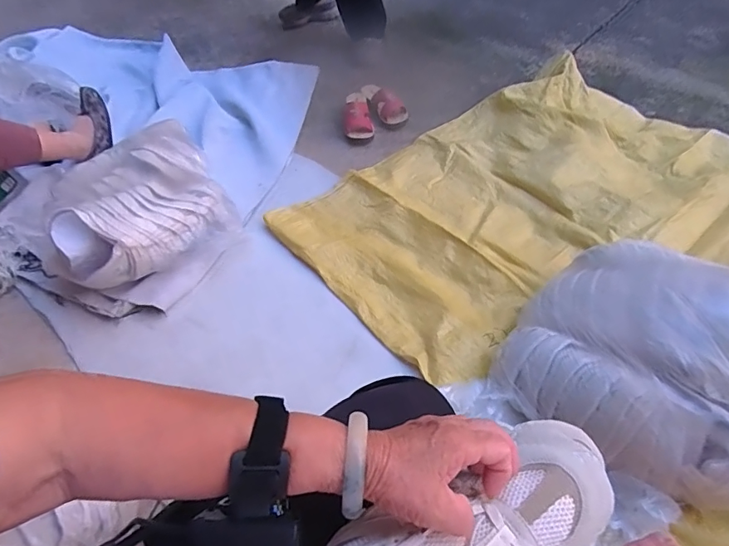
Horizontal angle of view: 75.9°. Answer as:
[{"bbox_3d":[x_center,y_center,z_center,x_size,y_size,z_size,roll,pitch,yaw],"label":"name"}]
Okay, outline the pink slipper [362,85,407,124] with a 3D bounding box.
[{"bbox_3d":[0.056,-0.531,1.441,0.077,0.057,0.195,-35,72,-22],"label":"pink slipper"}]

